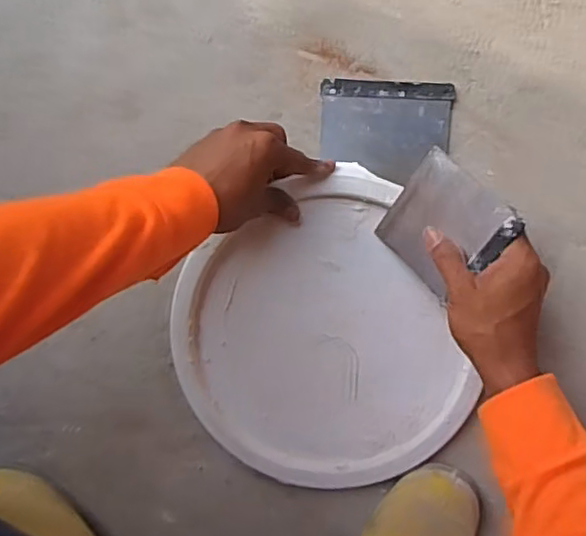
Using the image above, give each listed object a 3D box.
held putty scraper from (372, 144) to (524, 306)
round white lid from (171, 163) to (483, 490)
[{"bbox_3d":[0.130,-0.032,0.534,0.101,0.015,0.105,48,125,26],"label":"held putty scraper"},{"bbox_3d":[0.019,0.077,0.591,0.246,0.026,0.277,-25,92,4],"label":"round white lid"}]

